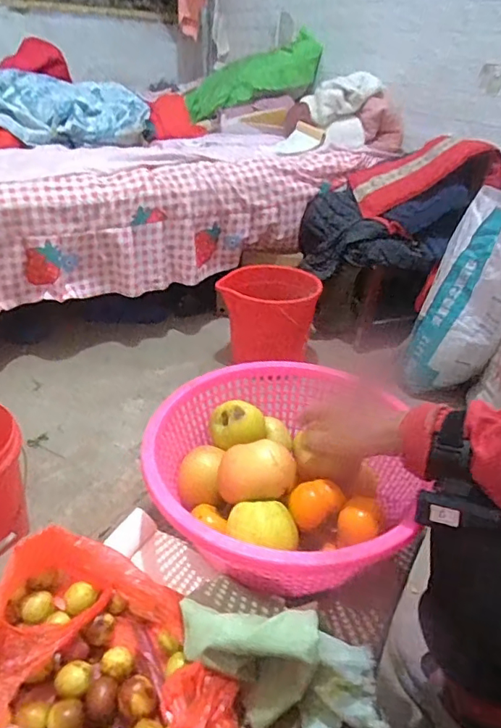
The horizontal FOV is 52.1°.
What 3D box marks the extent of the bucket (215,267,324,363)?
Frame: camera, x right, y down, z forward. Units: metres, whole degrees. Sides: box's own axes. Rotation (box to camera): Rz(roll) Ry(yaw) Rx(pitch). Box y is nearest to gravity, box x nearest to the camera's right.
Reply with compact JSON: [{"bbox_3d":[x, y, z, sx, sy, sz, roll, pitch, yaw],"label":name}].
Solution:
[{"bbox_3d":[0.056,-0.143,1.487,0.264,0.236,0.227,11,32,12],"label":"bucket"}]

